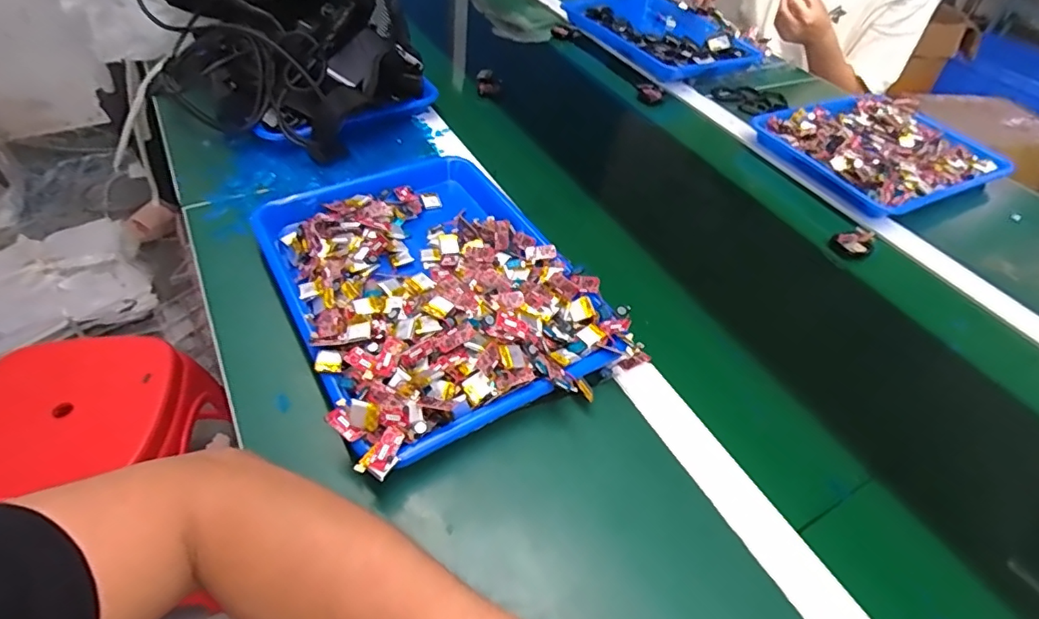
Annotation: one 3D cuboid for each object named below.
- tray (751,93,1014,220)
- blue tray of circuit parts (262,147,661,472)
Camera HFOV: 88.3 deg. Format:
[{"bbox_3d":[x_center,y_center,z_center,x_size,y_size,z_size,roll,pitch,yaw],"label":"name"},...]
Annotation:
[{"bbox_3d":[0.538,-0.246,0.797,0.302,0.039,0.250,-20,53,-23],"label":"tray"},{"bbox_3d":[-0.080,-0.037,0.511,0.268,0.056,0.342,-20,53,-23],"label":"blue tray of circuit parts"}]

